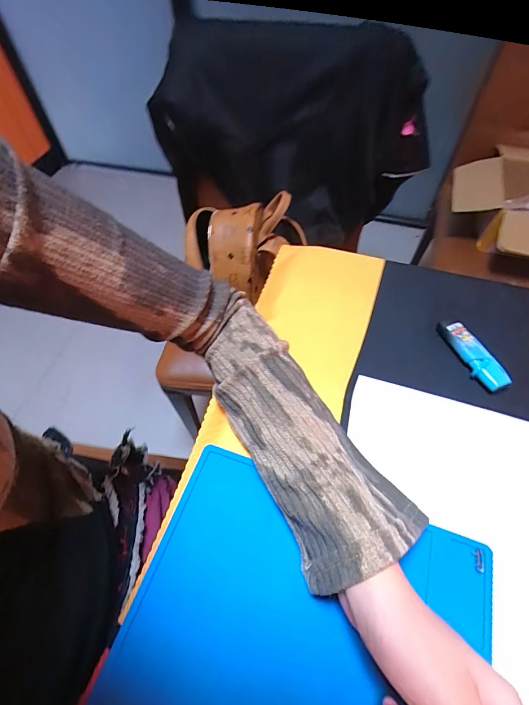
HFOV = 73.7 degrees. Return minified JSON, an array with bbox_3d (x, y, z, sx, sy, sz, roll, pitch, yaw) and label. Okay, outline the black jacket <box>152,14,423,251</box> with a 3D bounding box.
[{"bbox_3d":[0.054,-0.459,0.750,0.533,0.296,0.283,10,56,8],"label":"black jacket"}]

